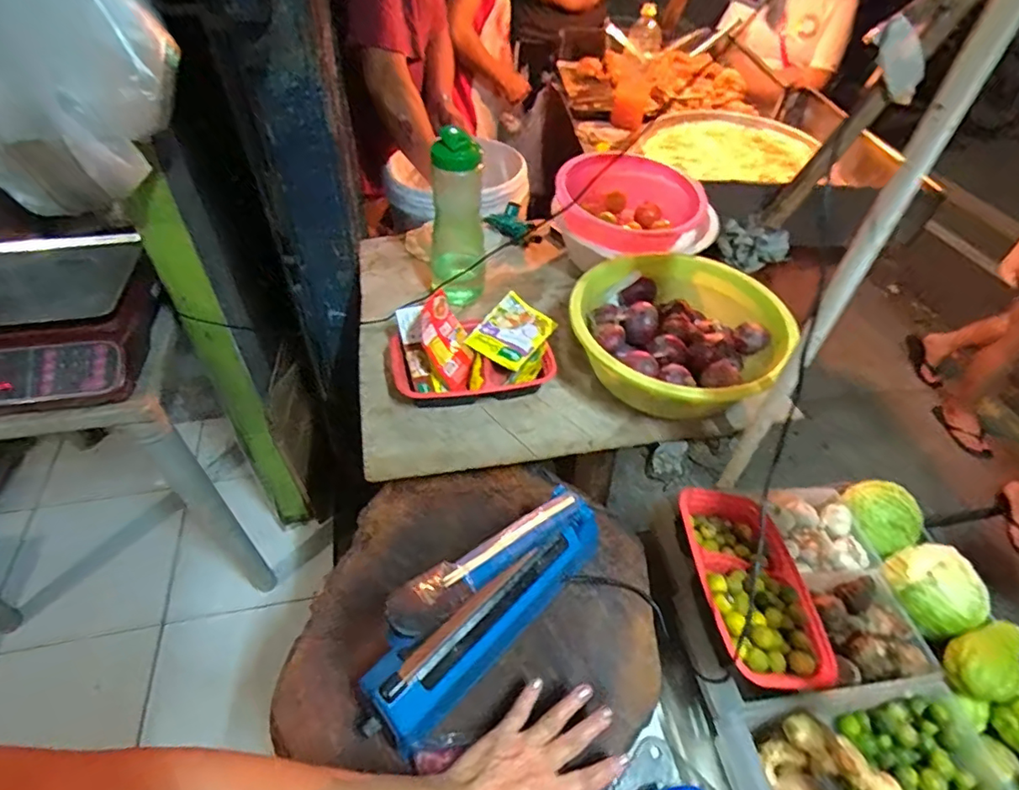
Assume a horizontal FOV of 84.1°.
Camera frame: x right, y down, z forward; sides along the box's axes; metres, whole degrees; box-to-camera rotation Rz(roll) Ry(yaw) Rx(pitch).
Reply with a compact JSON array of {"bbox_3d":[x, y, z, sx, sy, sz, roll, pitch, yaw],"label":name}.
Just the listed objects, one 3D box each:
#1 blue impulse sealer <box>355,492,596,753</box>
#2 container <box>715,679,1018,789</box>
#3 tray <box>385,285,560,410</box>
[{"bbox_3d":[-0.021,0.188,0.538,0.293,0.204,0.074,-32,56,-27],"label":"blue impulse sealer"},{"bbox_3d":[0.368,0.383,0.581,0.305,0.080,0.133,4,46,-18],"label":"container"},{"bbox_3d":[-0.048,-0.067,0.792,0.234,0.080,0.157,-10,49,-11],"label":"tray"}]

